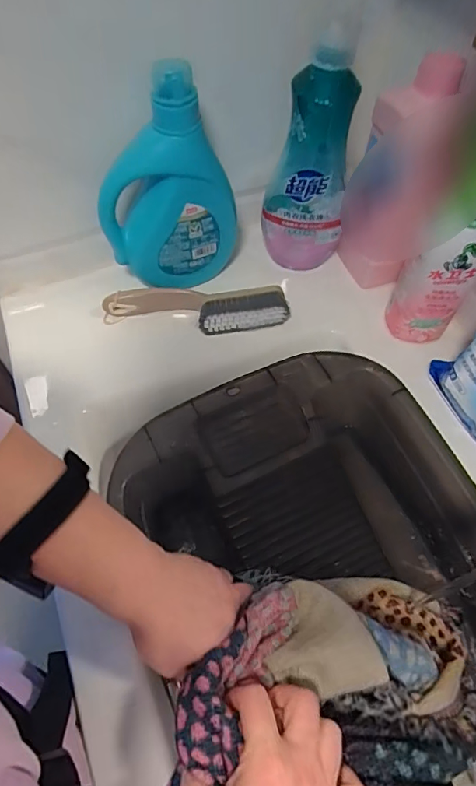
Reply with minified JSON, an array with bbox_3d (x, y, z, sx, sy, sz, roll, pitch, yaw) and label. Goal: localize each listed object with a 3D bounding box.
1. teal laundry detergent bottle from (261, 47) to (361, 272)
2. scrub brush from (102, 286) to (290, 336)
[{"bbox_3d":[0.080,-0.242,0.530,0.097,0.233,0.050,4,58,2],"label":"teal laundry detergent bottle"},{"bbox_3d":[-0.051,-0.096,0.551,0.214,0.041,0.043,-3,58,-3],"label":"scrub brush"}]

